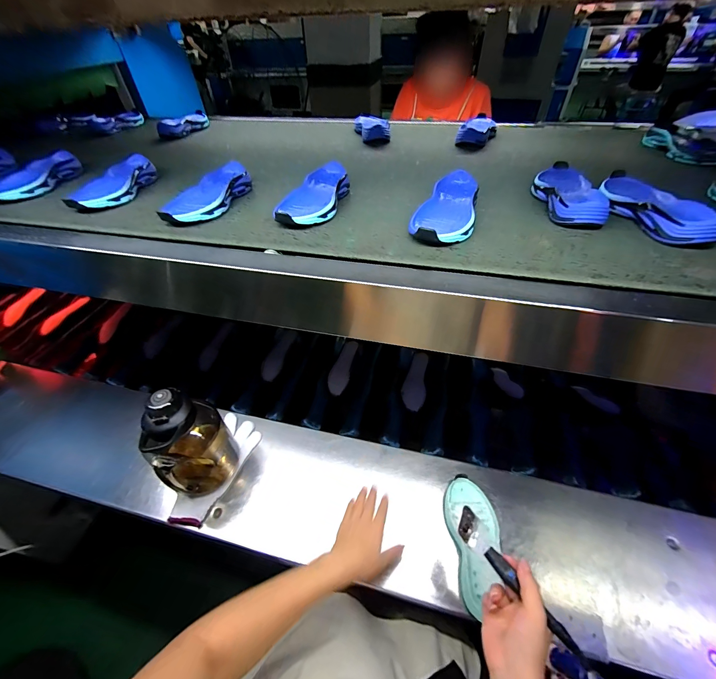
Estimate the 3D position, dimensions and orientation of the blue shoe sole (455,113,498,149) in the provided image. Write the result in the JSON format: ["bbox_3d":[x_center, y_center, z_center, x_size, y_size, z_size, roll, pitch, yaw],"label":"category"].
[{"bbox_3d":[0.299,-0.517,0.777,0.072,0.037,0.194,17,49,19],"label":"blue shoe sole"}]

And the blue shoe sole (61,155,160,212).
[{"bbox_3d":[-0.443,-0.289,0.587,0.075,0.035,0.193,10,47,13],"label":"blue shoe sole"}]

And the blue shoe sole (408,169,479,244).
[{"bbox_3d":[0.134,-0.193,0.466,0.079,0.034,0.190,14,48,17],"label":"blue shoe sole"}]

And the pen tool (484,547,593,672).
[{"bbox_3d":[0.206,0.306,0.366,0.020,0.020,0.132,-33,58,-26],"label":"pen tool"}]

